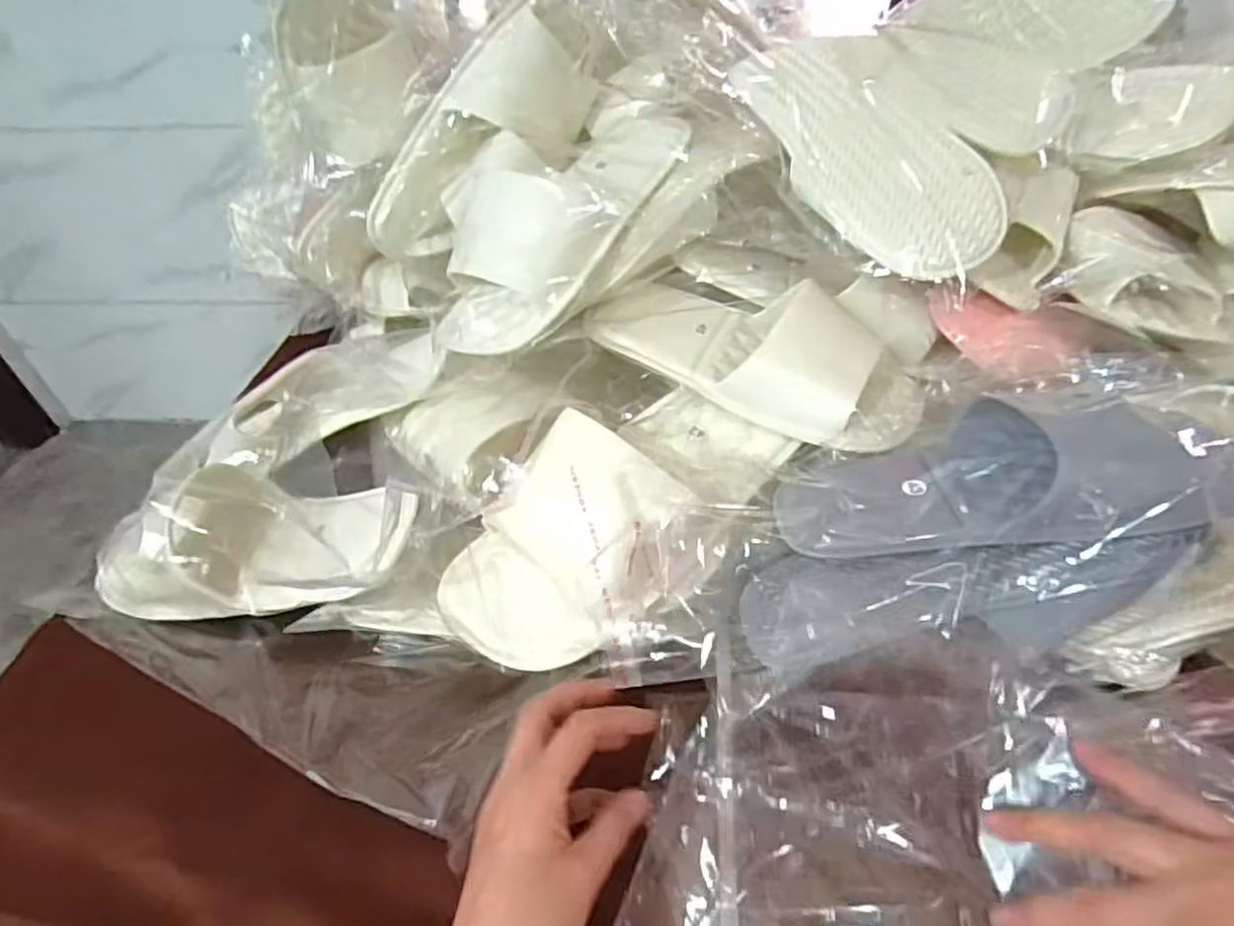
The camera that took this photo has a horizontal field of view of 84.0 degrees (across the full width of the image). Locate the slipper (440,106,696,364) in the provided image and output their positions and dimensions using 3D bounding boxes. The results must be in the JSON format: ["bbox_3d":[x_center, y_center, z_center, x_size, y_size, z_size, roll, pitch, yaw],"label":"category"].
[{"bbox_3d":[-0.040,-0.175,0.462,0.098,0.065,0.232,28,71,31],"label":"slipper"}]

